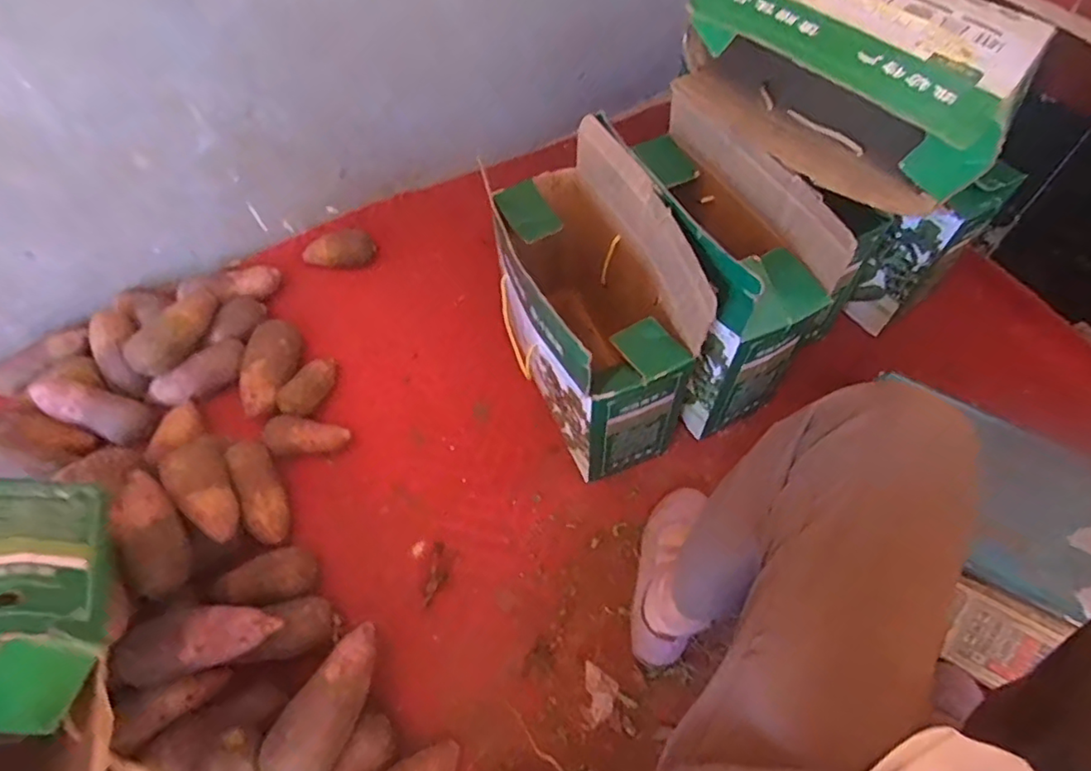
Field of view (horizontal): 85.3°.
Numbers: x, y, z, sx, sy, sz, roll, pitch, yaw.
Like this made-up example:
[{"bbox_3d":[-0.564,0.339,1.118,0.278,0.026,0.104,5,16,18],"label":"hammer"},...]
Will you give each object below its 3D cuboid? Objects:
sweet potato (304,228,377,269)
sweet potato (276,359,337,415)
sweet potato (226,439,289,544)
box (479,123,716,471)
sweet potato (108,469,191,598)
[{"bbox_3d":[-0.386,-0.255,1.108,0.124,0.049,0.059,-17,60,-6],"label":"sweet potato"},{"bbox_3d":[-0.376,0.001,0.956,0.047,0.056,0.116,25,64,17],"label":"sweet potato"},{"bbox_3d":[-0.411,0.151,0.857,0.047,0.055,0.153,-22,77,-9],"label":"sweet potato"},{"bbox_3d":[0.052,-0.112,0.827,0.193,0.338,0.367,-18,60,-7],"label":"box"},{"bbox_3d":[-0.511,0.189,0.762,0.068,0.063,0.164,-20,83,-8],"label":"sweet potato"}]

